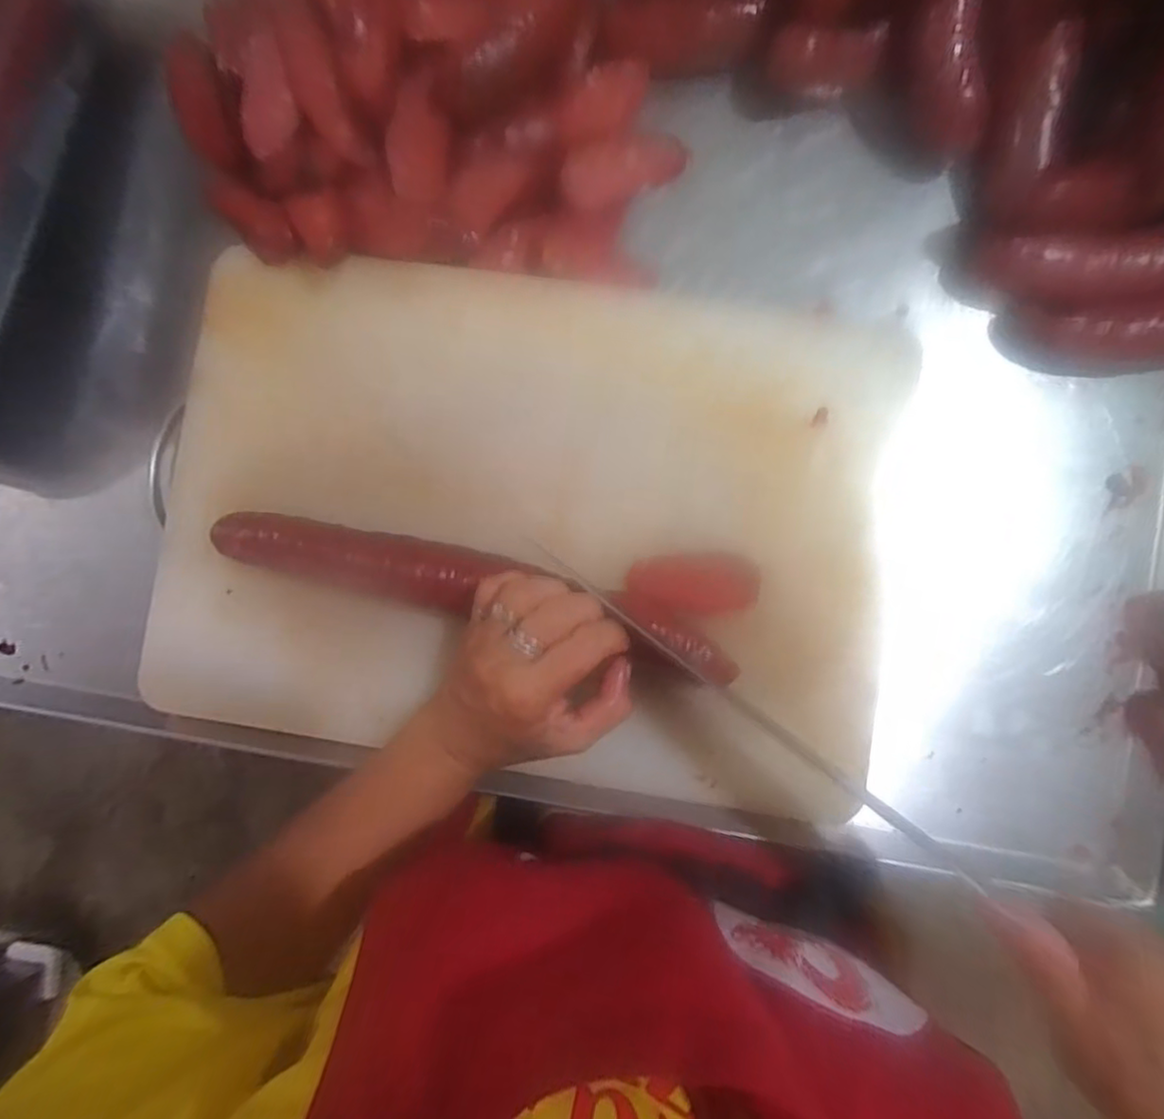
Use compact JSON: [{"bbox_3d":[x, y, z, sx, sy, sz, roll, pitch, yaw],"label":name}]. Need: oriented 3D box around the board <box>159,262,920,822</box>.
[{"bbox_3d":[-0.034,-0.022,0.386,0.434,0.028,0.296,8,89,3],"label":"board"}]

